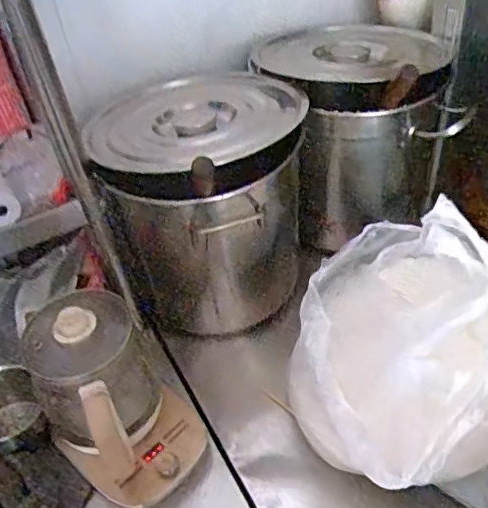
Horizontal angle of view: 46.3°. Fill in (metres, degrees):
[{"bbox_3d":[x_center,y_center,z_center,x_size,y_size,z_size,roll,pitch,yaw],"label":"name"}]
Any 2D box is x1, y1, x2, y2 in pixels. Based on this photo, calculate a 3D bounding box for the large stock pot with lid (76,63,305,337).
[{"bbox_3d":[-0.052,-0.068,0.896,0.259,0.336,0.296,30,54,33],"label":"large stock pot with lid"}]

